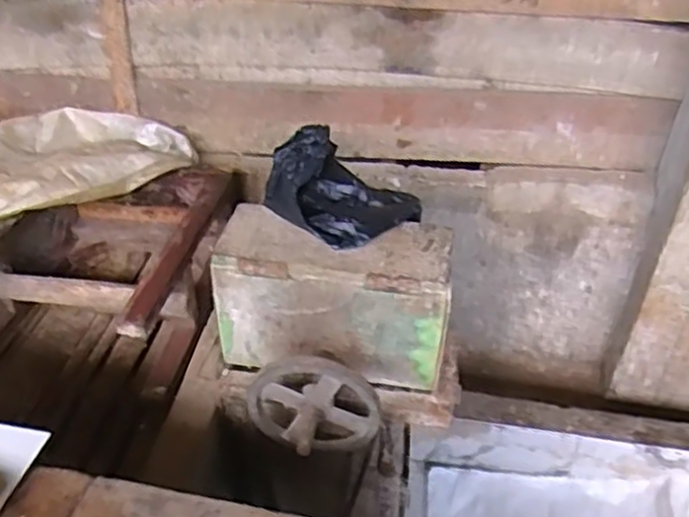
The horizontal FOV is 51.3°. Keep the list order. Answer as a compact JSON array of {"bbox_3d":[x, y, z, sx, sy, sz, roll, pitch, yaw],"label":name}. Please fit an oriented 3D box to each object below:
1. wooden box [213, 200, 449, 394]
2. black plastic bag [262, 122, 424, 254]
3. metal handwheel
[{"bbox_3d":[-0.015,0.062,1.115,0.344,0.230,0.120,9,38,10],"label":"wooden box"},{"bbox_3d":[-0.008,-0.116,1.097,0.216,0.084,0.183,29,46,31],"label":"black plastic bag"},{"bbox_3d":[-0.051,0.233,1.039,0.191,0.179,0.107,9,38,9],"label":"metal handwheel"}]

